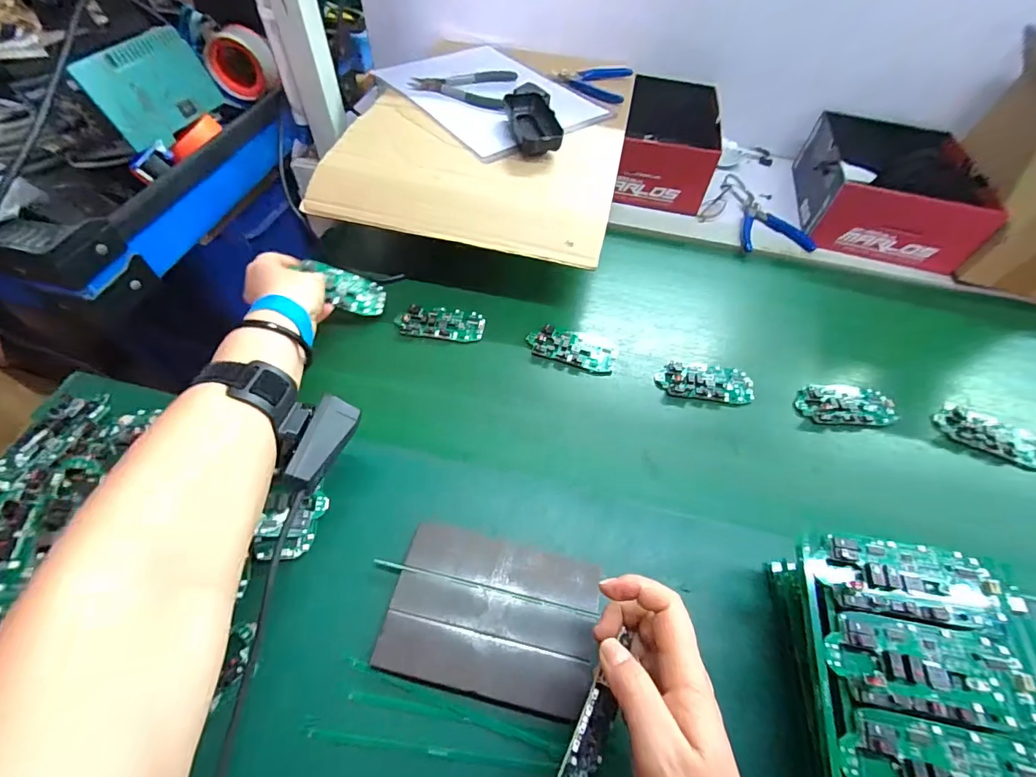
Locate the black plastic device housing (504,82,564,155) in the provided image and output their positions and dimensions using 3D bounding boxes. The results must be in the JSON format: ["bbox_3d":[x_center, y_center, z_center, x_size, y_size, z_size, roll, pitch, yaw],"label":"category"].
[{"bbox_3d":[0.017,-0.332,0.546,0.058,0.032,0.139,-4,57,-7],"label":"black plastic device housing"}]

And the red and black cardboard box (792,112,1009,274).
[{"bbox_3d":[0.519,-0.284,0.621,0.185,0.101,0.216,16,57,6],"label":"red and black cardboard box"}]

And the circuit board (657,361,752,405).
[{"bbox_3d":[0.201,-0.009,0.478,0.100,0.013,0.053,9,57,2],"label":"circuit board"}]

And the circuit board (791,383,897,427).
[{"bbox_3d":[0.352,0.016,0.470,0.100,0.017,0.053,-1,57,-5],"label":"circuit board"}]

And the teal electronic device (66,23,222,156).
[{"bbox_3d":[-0.408,-0.342,0.498,0.015,0.083,0.148,1,51,26],"label":"teal electronic device"}]

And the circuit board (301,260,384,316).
[{"bbox_3d":[-0.185,-0.108,0.472,0.083,0.007,0.045,18,61,-27],"label":"circuit board"}]

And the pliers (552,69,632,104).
[{"bbox_3d":[0.106,-0.456,0.649,0.114,0.013,0.104,2,57,-3],"label":"pliers"}]

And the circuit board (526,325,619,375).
[{"bbox_3d":[0.060,-0.047,0.488,0.099,0.015,0.048,15,57,6],"label":"circuit board"}]

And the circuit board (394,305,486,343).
[{"bbox_3d":[-0.086,-0.076,0.497,0.095,0.012,0.047,6,57,0],"label":"circuit board"}]

